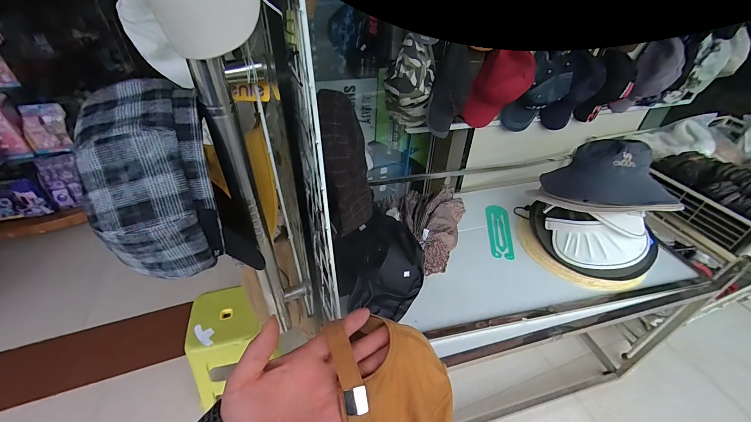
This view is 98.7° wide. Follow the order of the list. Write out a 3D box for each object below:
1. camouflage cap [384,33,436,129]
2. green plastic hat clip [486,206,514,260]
[{"bbox_3d":[0.098,-0.348,0.922,0.128,0.248,0.139,-1,70,4],"label":"camouflage cap"},{"bbox_3d":[0.438,0.068,1.138,0.080,0.008,0.267,9,39,8],"label":"green plastic hat clip"}]

